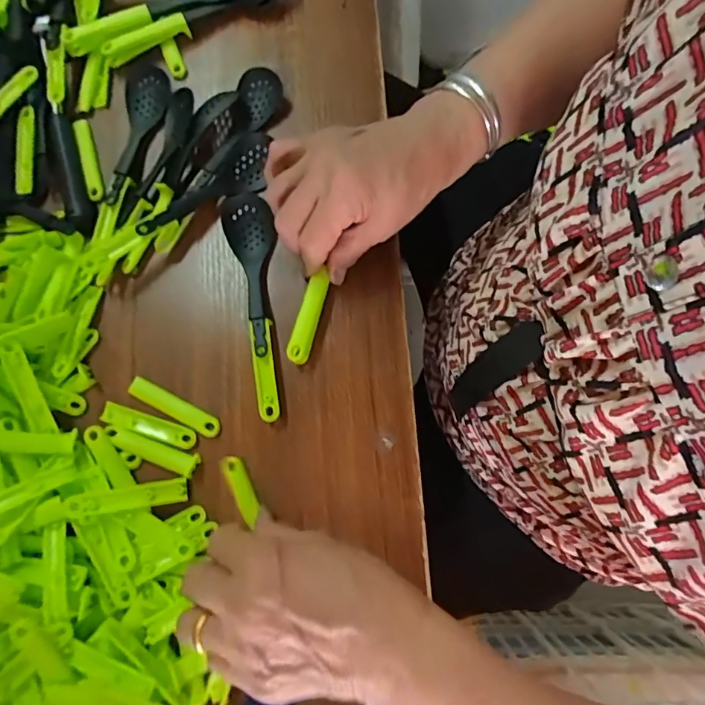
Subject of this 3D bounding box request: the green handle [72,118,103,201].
[{"bbox_3d":[-0.226,-0.165,0.383,0.014,0.008,0.076,-18,78,1],"label":"green handle"}]

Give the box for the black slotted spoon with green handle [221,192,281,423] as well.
[{"bbox_3d":[-0.070,-0.040,0.343,0.037,0.014,0.177,-13,78,2],"label":"black slotted spoon with green handle"}]

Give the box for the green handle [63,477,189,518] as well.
[{"bbox_3d":[-0.154,0.100,0.307,0.075,0.004,0.016,-5,77,-18],"label":"green handle"}]

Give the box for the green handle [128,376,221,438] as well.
[{"bbox_3d":[-0.134,0.041,0.336,0.076,0.004,0.016,28,82,9],"label":"green handle"}]

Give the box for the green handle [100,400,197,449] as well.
[{"bbox_3d":[-0.152,0.054,0.336,0.075,0.005,0.016,17,81,8],"label":"green handle"}]

